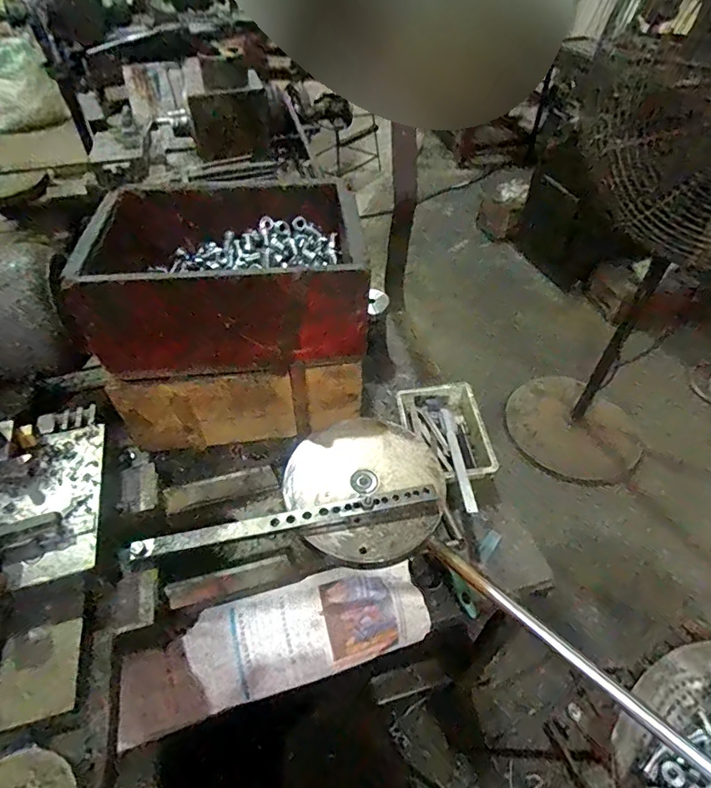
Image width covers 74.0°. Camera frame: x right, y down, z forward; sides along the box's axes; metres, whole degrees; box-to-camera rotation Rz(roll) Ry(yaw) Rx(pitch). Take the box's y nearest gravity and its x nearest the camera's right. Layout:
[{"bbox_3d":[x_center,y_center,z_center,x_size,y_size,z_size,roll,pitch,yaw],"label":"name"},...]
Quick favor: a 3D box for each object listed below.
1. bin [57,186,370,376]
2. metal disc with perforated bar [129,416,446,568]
[{"bbox_3d":[-0.162,-0.172,0.662,0.319,0.145,0.238,-7,48,-6],"label":"bin"},{"bbox_3d":[-0.062,0.105,0.558,0.321,0.025,0.183,-1,48,-1],"label":"metal disc with perforated bar"}]

